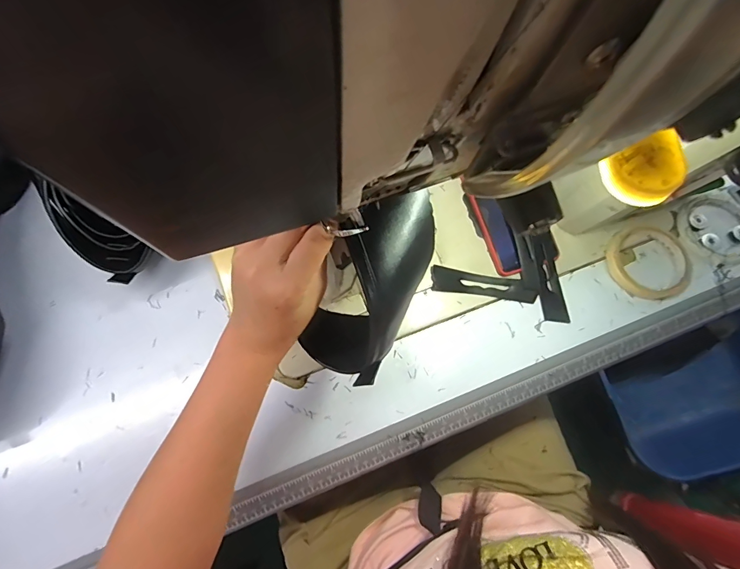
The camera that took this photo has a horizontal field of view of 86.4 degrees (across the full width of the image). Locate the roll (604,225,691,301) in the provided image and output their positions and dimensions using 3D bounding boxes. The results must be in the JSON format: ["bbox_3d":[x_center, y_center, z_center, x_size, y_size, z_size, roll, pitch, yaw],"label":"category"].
[{"bbox_3d":[0.331,-0.028,0.464,0.096,0.017,0.090,1,71,-3],"label":"roll"}]

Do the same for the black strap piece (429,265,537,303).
[{"bbox_3d":[0.132,0.001,0.458,0.122,0.007,0.027,9,82,-2],"label":"black strap piece"}]

